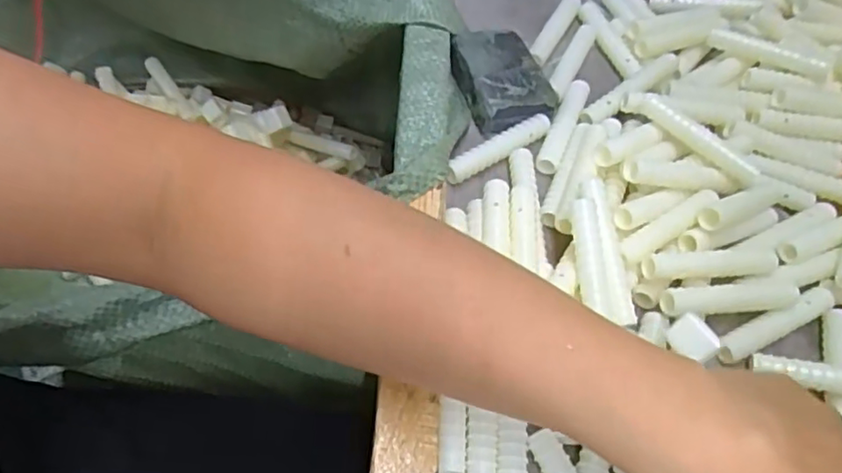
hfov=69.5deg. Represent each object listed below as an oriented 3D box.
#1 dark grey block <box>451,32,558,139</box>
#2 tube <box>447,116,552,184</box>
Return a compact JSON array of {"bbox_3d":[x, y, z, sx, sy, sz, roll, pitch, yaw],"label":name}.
[{"bbox_3d":[0.053,-0.102,0.400,0.052,0.023,0.073,-12,62,-16],"label":"dark grey block"},{"bbox_3d":[0.048,-0.055,0.372,0.079,0.012,0.012,-30,68,-24],"label":"tube"}]

